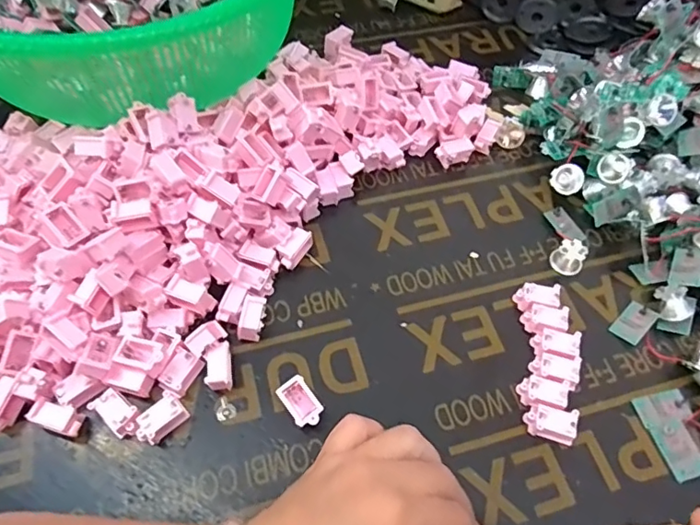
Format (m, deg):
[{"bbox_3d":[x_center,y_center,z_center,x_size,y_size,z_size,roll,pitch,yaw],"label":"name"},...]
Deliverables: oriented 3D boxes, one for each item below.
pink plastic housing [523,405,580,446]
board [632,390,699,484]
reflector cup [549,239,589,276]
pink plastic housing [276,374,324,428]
[{"bbox_3d":[0.124,0.099,0.332,0.029,0.014,0.018,10,58,4],"label":"pink plastic housing"},{"bbox_3d":[0.202,0.106,0.335,0.030,0.005,0.051,-8,58,-8],"label":"board"},{"bbox_3d":[0.160,-0.004,0.397,0.017,0.018,0.022,-39,67,-24],"label":"reflector cup"},{"bbox_3d":[-0.030,0.087,0.333,0.018,0.016,0.030,-32,64,-21],"label":"pink plastic housing"}]

